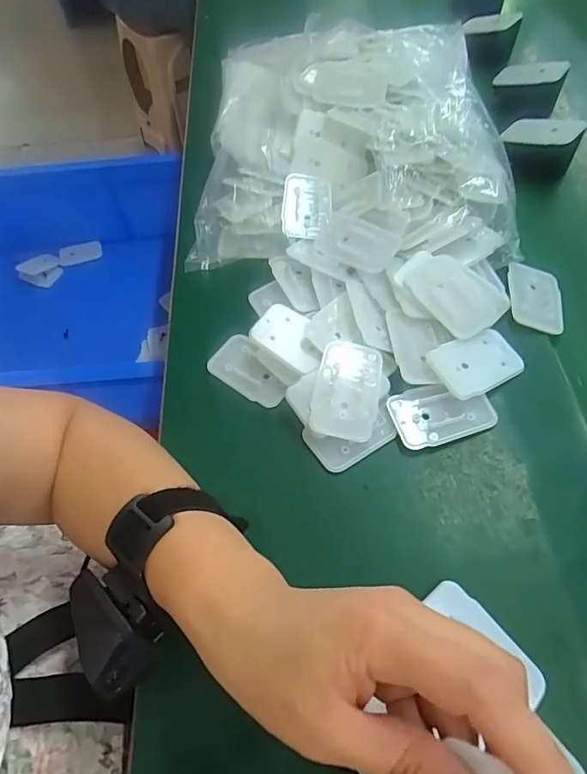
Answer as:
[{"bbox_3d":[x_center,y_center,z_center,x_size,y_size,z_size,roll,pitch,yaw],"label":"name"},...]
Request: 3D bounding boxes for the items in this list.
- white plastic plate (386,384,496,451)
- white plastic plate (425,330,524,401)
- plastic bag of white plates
[{"bbox_3d":[0.102,0.018,0.335,0.066,0.012,0.040,-12,57,-3],"label":"white plastic plate"},{"bbox_3d":[0.133,-0.017,0.348,0.063,0.009,0.043,-21,58,-9],"label":"white plastic plate"},{"bbox_3d":[0.041,-0.232,0.446,0.280,0.085,0.286,-6,57,0],"label":"plastic bag of white plates"}]

